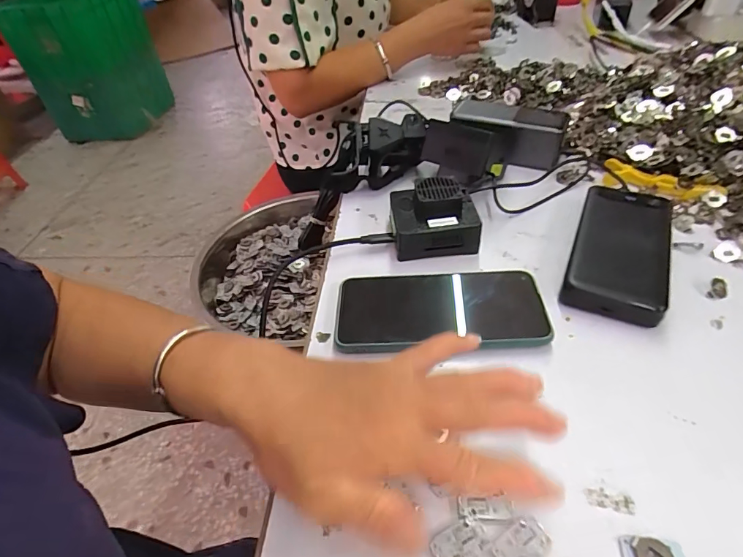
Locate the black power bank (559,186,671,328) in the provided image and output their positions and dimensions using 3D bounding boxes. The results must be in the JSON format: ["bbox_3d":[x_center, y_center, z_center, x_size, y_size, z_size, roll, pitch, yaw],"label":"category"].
[{"bbox_3d":[0.215,-0.025,0.376,0.071,0.028,0.151,17,47,22],"label":"black power bank"}]

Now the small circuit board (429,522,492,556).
[{"bbox_3d":[0.047,0.141,0.229,0.030,0.004,0.018,-19,45,-16],"label":"small circuit board"}]

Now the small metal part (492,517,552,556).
[{"bbox_3d":[0.079,0.139,0.226,0.030,0.004,0.018,-22,46,-19],"label":"small metal part"}]

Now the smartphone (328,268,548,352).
[{"bbox_3d":[0.053,0.025,0.346,0.161,0.014,0.080,-1,43,3],"label":"smartphone"}]

